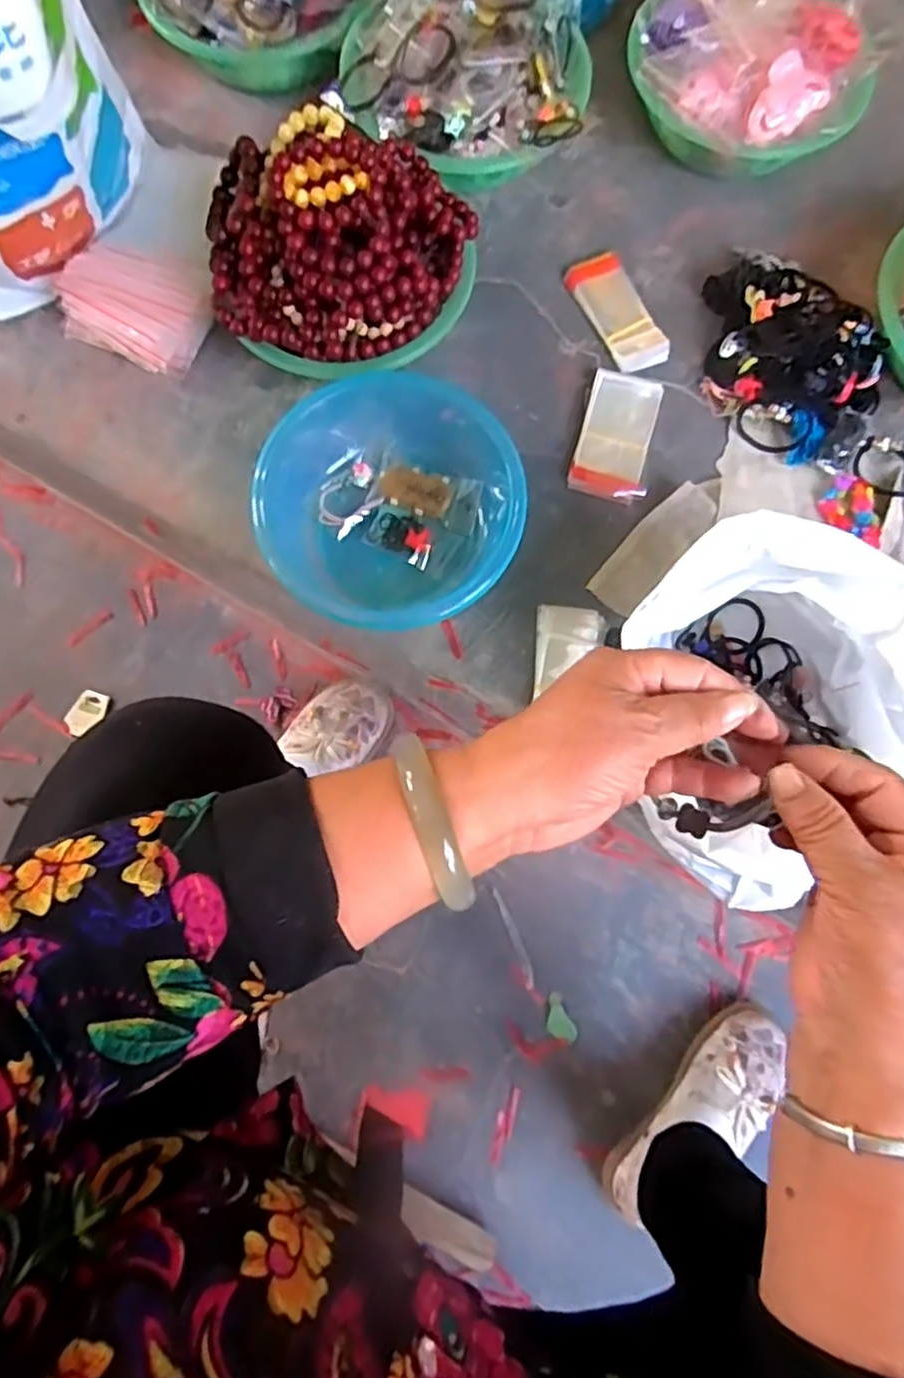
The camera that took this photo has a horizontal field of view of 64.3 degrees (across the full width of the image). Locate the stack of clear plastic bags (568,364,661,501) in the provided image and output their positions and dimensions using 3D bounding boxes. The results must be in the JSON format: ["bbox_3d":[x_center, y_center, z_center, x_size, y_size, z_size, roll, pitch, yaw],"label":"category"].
[{"bbox_3d":[0.156,-0.239,0.682,0.067,0.016,0.131,16,78,2],"label":"stack of clear plastic bags"}]

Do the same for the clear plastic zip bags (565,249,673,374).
[{"bbox_3d":[0.164,-0.373,0.711,0.055,0.016,0.129,-24,80,-6],"label":"clear plastic zip bags"}]

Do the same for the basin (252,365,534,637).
[{"bbox_3d":[-0.059,-0.169,0.635,0.214,0.072,0.230,0,78,-1],"label":"basin"}]

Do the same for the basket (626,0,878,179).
[{"bbox_3d":[0.295,-0.620,0.724,0.237,0.107,0.212,6,77,1],"label":"basket"}]

